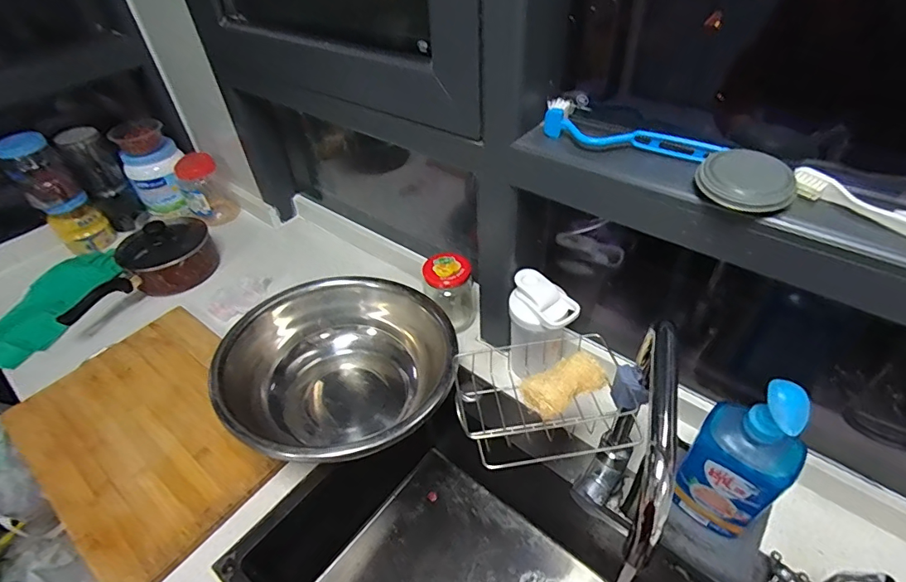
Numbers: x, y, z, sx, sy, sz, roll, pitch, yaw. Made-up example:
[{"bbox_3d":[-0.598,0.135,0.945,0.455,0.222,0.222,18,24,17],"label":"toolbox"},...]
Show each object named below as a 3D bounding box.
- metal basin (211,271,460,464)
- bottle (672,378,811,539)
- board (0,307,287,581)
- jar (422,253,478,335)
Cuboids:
[{"bbox_3d":[-0.172,0.122,0.712,0.328,0.131,0.328,-2,43,2],"label":"metal basin"},{"bbox_3d":[0.314,0.188,0.511,0.093,0.253,0.058,29,52,30],"label":"bottle"},{"bbox_3d":[-0.467,0.199,0.719,0.430,0.035,0.294,28,52,30],"label":"board"},{"bbox_3d":[-0.003,0.005,0.831,0.083,0.128,0.073,17,47,21],"label":"jar"}]

